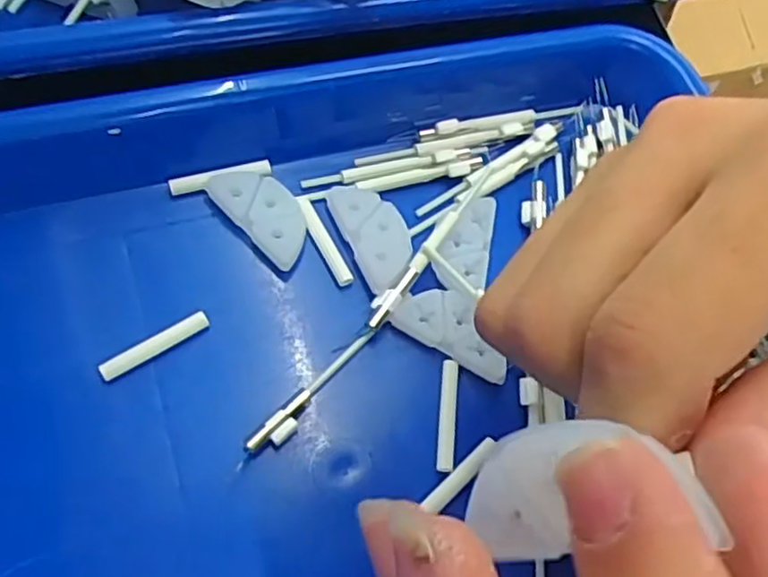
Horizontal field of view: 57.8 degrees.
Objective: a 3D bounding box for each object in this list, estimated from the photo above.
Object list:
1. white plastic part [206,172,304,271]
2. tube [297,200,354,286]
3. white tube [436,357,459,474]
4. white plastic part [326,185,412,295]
[{"bbox_3d":[-0.038,-0.025,0.227,0.020,0.004,0.038,-38,81,-25],"label":"white plastic part"},{"bbox_3d":[-0.020,-0.015,0.230,0.006,0.004,0.032,-27,78,-15],"label":"tube"},{"bbox_3d":[0.019,0.038,0.210,0.005,0.004,0.033,8,64,-6],"label":"white tube"},{"bbox_3d":[-0.003,-0.019,0.229,0.021,0.007,0.040,-21,70,-18],"label":"white plastic part"}]

